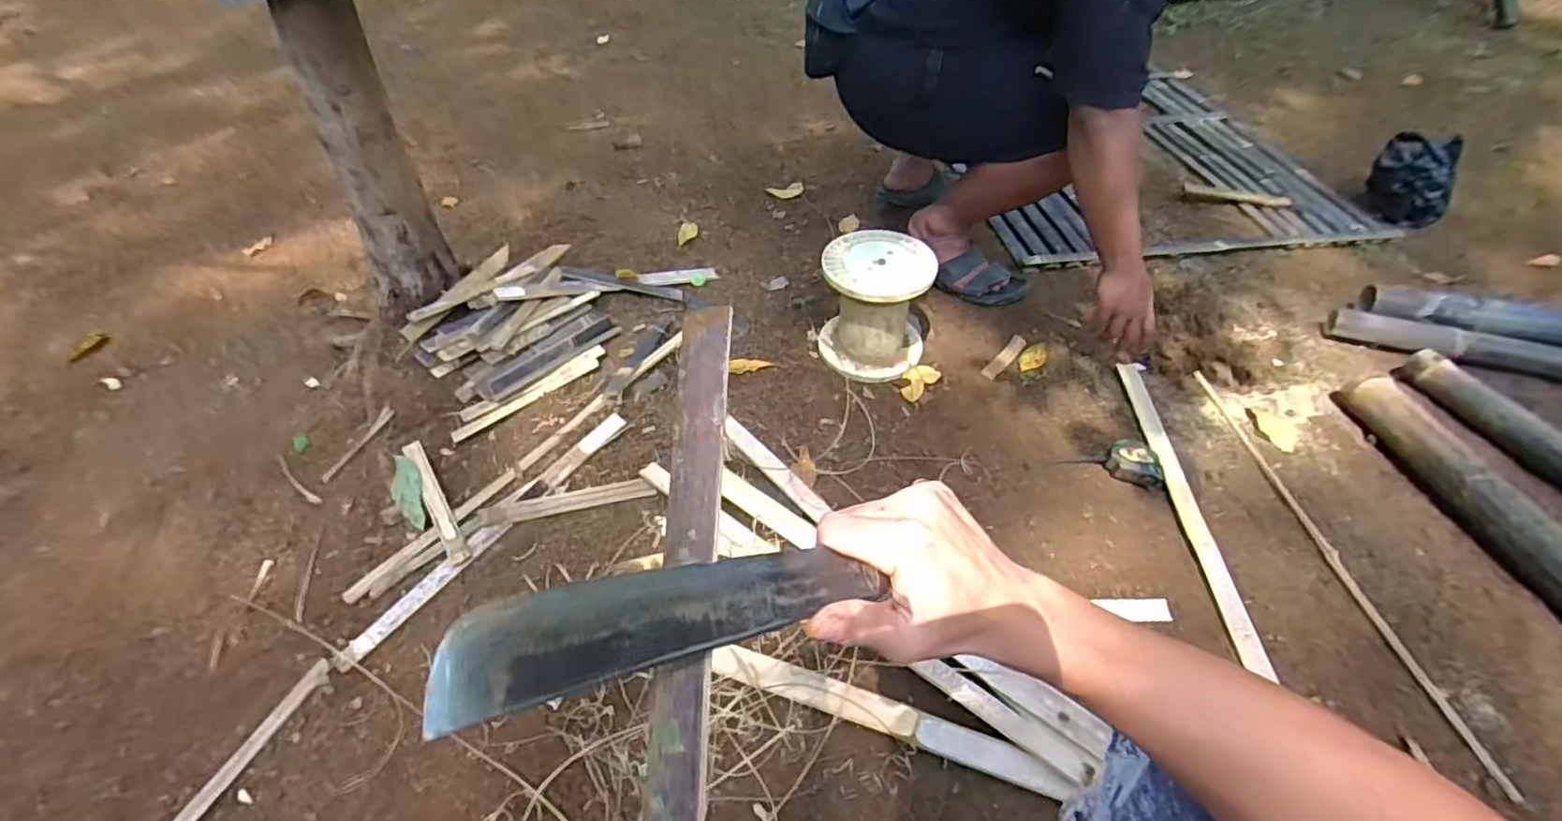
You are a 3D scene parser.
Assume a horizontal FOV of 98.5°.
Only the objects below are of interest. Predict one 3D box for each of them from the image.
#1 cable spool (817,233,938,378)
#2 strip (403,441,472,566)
[{"bbox_3d":[0.174,-0.196,1.262,0.195,0.202,0.210,-1,44,-1],"label":"cable spool"},{"bbox_3d":[-0.510,0.127,0.989,0.027,0.016,0.245,-28,51,-23],"label":"strip"}]

